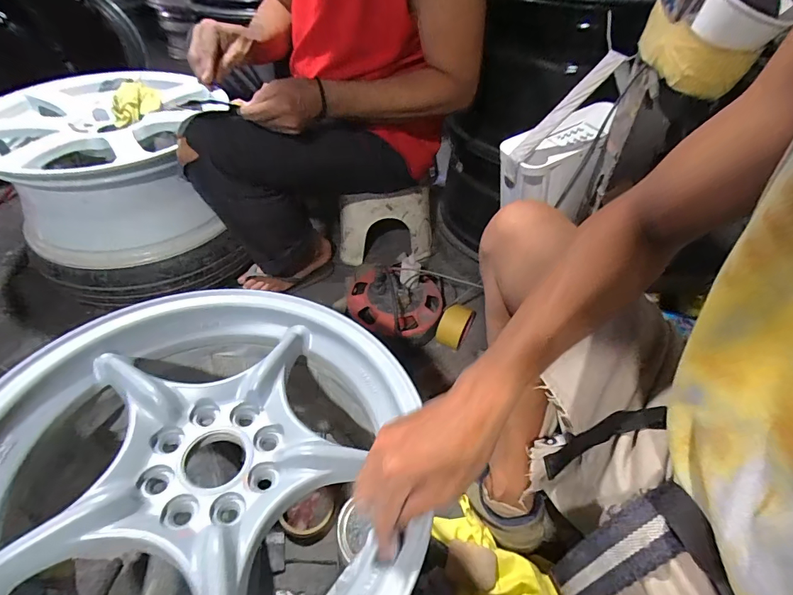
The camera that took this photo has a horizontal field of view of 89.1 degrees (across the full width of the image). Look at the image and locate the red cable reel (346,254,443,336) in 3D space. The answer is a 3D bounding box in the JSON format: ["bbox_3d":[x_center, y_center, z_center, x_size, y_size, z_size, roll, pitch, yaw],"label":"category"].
[{"bbox_3d":[-0.005,-0.002,0.866,0.205,0.116,0.198,5,45,2],"label":"red cable reel"}]

